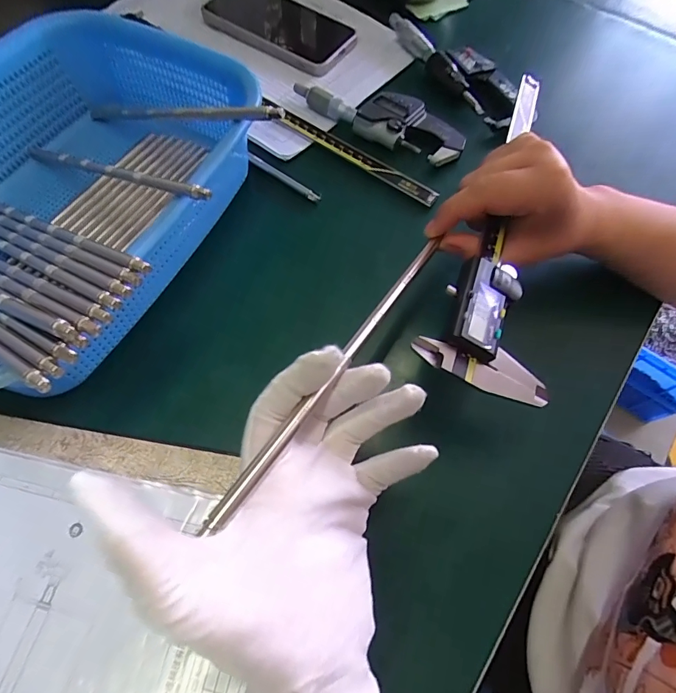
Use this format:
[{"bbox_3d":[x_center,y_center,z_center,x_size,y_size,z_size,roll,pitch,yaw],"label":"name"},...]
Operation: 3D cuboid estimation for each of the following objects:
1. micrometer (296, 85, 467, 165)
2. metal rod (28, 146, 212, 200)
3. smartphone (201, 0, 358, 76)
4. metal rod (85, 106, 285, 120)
[{"bbox_3d":[0.039,-0.211,0.393,0.159,0.027,0.052,27,66,10],"label":"micrometer"},{"bbox_3d":[-0.153,-0.119,0.289,0.193,0.007,0.006,23,63,28],"label":"metal rod"},{"bbox_3d":[-0.057,-0.326,0.436,0.149,0.012,0.077,34,72,10],"label":"smartphone"},{"bbox_3d":[-0.121,-0.173,0.317,0.218,0.009,0.008,19,62,31],"label":"metal rod"}]

